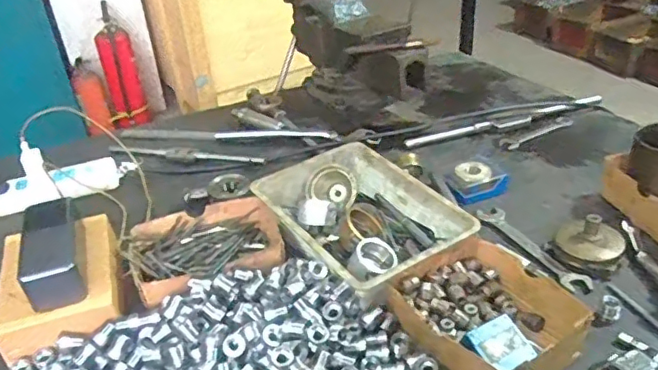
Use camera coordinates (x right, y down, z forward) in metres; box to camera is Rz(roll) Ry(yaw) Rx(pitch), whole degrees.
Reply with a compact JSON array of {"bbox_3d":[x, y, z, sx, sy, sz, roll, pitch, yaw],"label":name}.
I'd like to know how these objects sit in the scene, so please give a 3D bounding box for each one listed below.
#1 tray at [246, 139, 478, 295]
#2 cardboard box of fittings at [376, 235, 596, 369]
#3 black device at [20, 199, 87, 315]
[{"bbox_3d":[0.037,0.046,0.700,0.173,0.069,0.238,-22,37,-25],"label":"tray"},{"bbox_3d":[0.162,0.128,0.583,0.155,0.047,0.174,-26,39,-31],"label":"cardboard box of fittings"},{"bbox_3d":[-0.296,0.070,0.612,0.061,0.050,0.136,-17,35,-19],"label":"black device"}]

